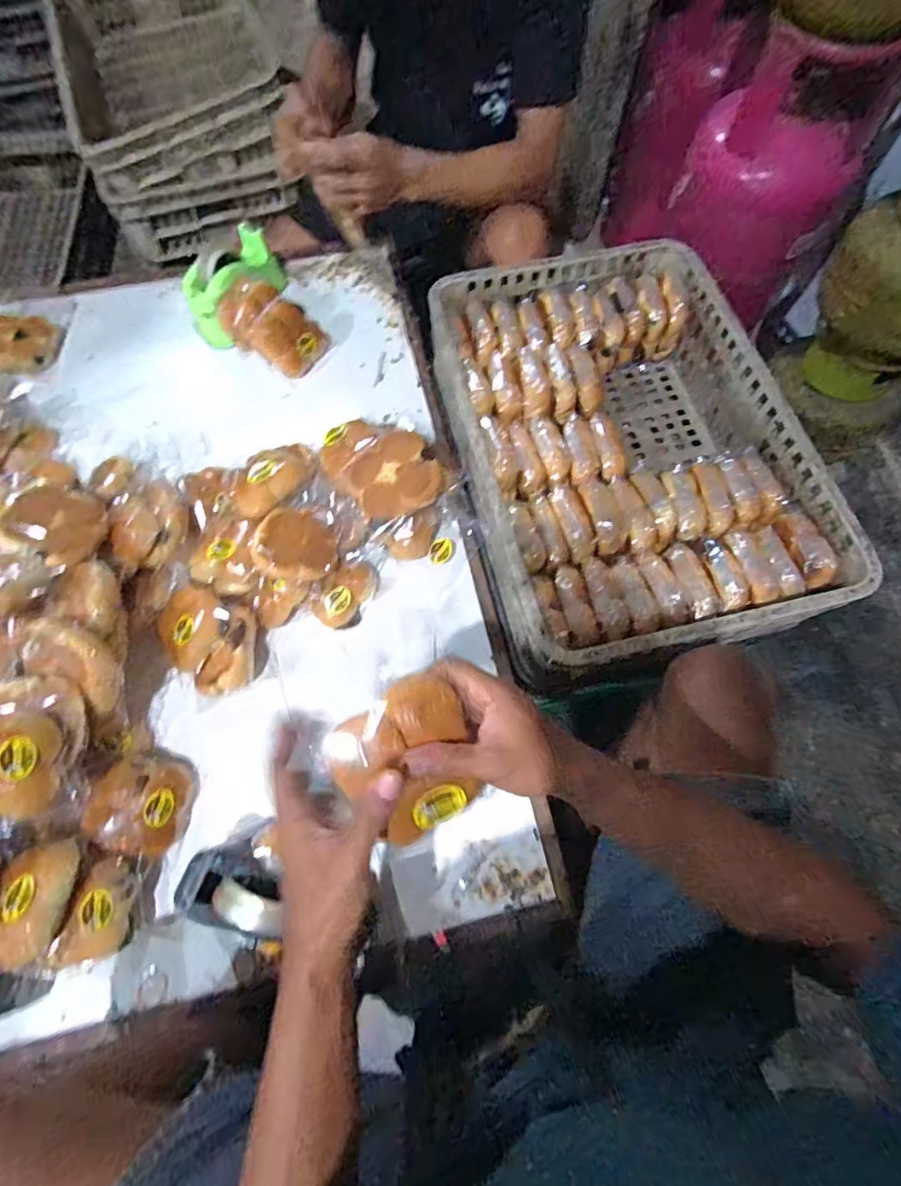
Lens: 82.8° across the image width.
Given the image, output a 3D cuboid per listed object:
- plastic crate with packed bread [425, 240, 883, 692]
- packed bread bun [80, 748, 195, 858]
[{"bbox_3d":[0.231,-0.210,0.731,0.406,0.133,0.604,-12,69,-5],"label":"plastic crate with packed bread"},{"bbox_3d":[-0.386,0.263,0.644,0.119,0.052,0.119,26,63,-25],"label":"packed bread bun"}]

